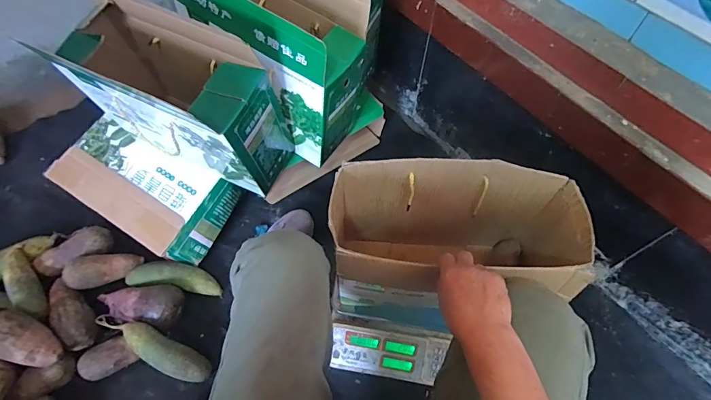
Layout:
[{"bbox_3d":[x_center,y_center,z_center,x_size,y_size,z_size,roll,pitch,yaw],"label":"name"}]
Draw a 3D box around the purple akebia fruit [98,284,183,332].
[{"bbox_3d":[-0.440,0.206,0.812,0.164,0.070,0.086,13,60,6],"label":"purple akebia fruit"}]

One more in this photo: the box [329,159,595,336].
[{"bbox_3d":[0.150,0.084,0.687,0.363,0.265,0.185,3,60,0],"label":"box"}]

